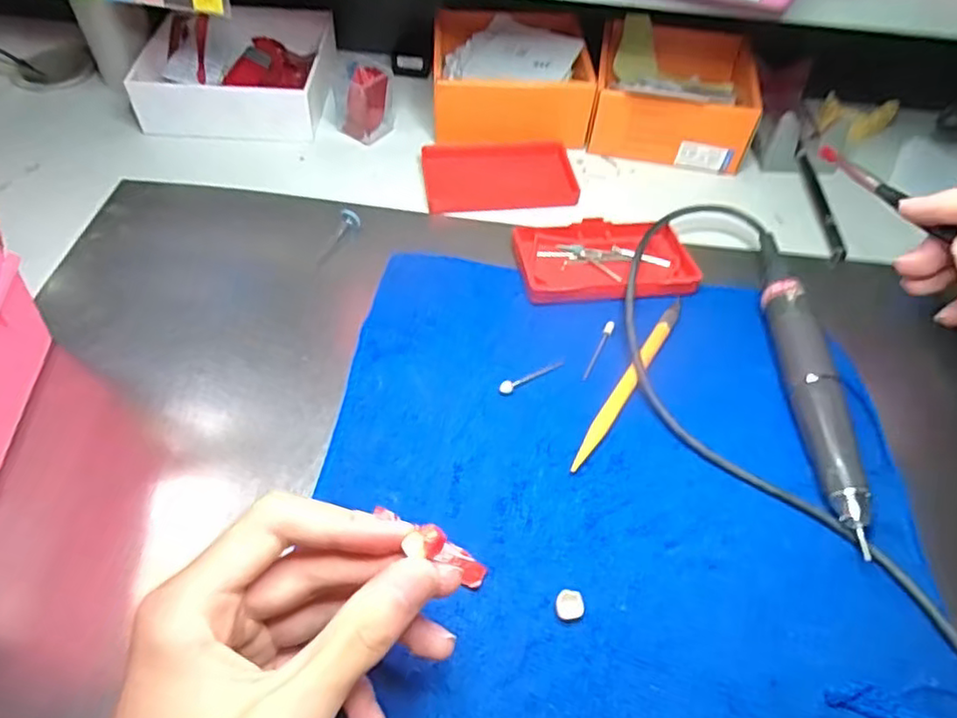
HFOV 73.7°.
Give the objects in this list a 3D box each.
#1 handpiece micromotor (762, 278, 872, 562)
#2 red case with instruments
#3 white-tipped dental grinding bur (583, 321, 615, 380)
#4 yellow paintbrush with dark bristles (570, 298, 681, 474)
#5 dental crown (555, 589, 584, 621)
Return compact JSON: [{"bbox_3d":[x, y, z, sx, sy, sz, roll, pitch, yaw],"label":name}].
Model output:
[{"bbox_3d":[0.179,0.022,0.335,0.022,0.026,0.152,3,51,-2],"label":"handpiece micromotor"},{"bbox_3d":[0.080,-0.065,0.404,0.111,0.013,0.069,-2,52,-6],"label":"red case with instruments"},{"bbox_3d":[0.069,-0.006,0.364,0.005,0.004,0.048,22,53,13],"label":"white-tipped dental grinding bur"},{"bbox_3d":[0.084,0.009,0.350,0.009,0.005,0.137,28,55,18],"label":"yellow paintbrush with dark bristles"},{"bbox_3d":[0.039,0.105,0.274,0.012,0.006,0.012,2,51,-3],"label":"dental crown"}]

